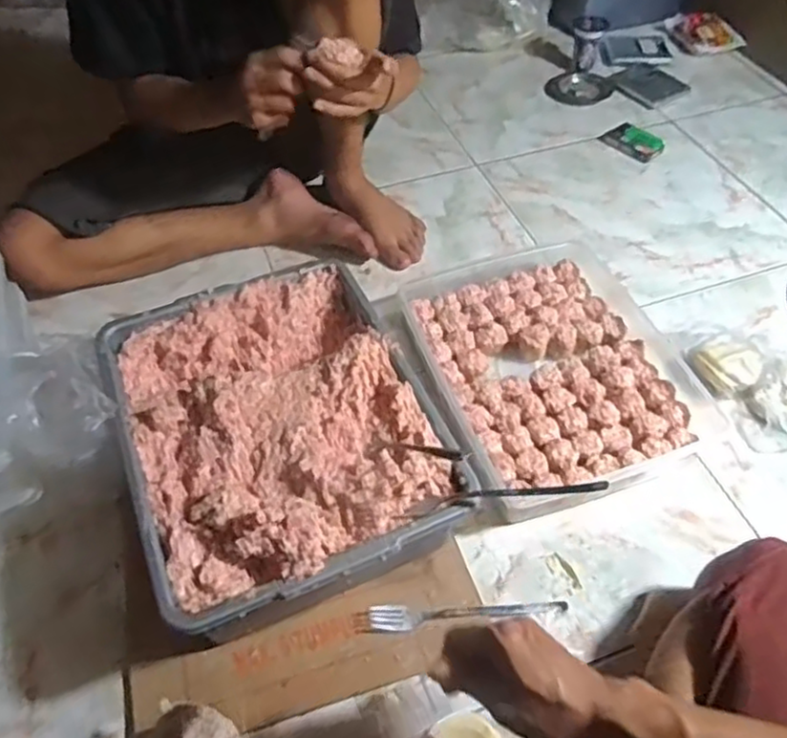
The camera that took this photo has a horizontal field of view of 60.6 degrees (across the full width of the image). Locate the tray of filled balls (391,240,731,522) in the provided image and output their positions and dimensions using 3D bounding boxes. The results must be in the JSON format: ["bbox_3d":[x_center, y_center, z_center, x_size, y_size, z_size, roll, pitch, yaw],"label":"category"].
[{"bbox_3d":[0.189,-0.017,0.865,0.293,0.050,0.387,-15,54,-11],"label":"tray of filled balls"}]

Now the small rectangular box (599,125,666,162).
[{"bbox_3d":[0.429,-0.407,1.204,0.101,0.022,0.063,35,59,25],"label":"small rectangular box"}]

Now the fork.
[{"bbox_3d":[0.068,0.246,0.672,0.213,0.017,0.026,-2,53,-1],"label":"fork"}]

